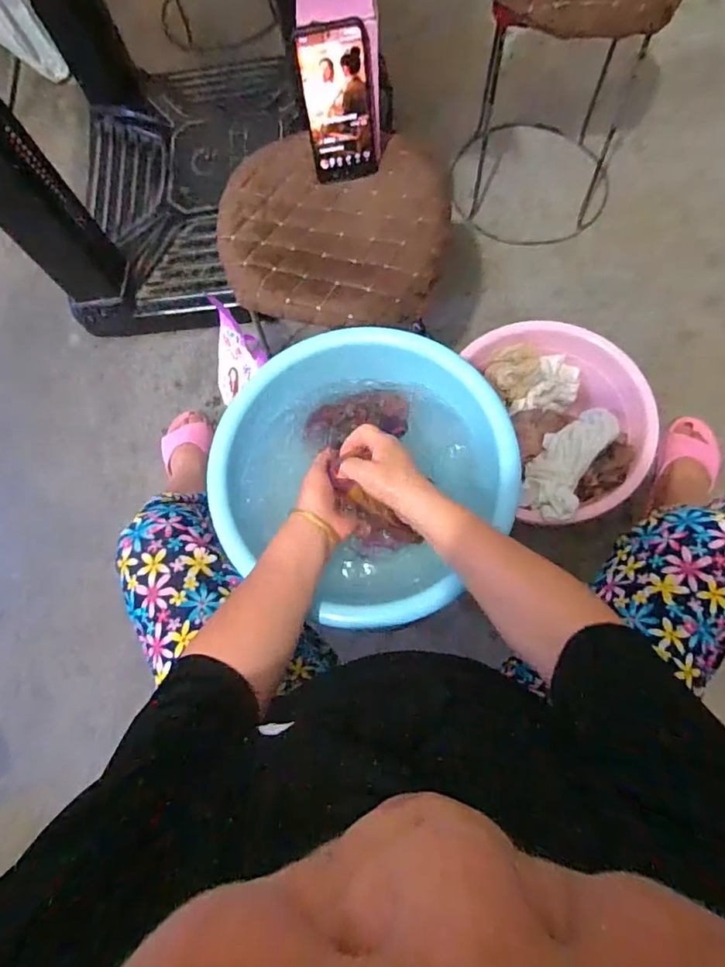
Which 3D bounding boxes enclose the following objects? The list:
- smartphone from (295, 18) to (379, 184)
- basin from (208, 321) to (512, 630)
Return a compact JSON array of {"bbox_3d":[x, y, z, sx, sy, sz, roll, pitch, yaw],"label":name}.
[{"bbox_3d":[-0.025,-0.429,0.589,0.076,0.156,0.008,-12,61,-1],"label":"smartphone"},{"bbox_3d":[-0.002,-0.020,0.607,0.324,0.098,0.317,-1,73,4],"label":"basin"}]

